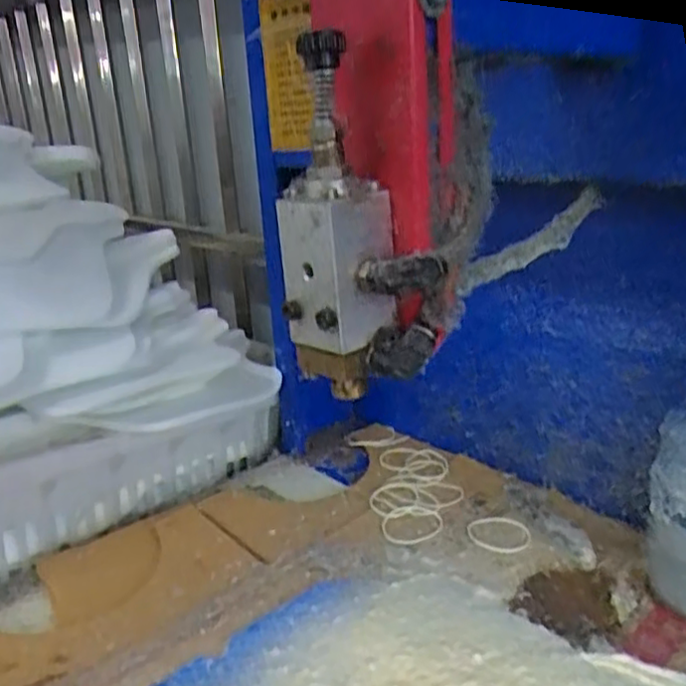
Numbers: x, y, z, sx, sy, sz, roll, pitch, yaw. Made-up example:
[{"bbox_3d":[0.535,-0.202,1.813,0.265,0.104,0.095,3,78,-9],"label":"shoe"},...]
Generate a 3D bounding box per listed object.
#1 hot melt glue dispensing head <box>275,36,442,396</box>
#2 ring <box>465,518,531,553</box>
[{"bbox_3d":[0.005,-0.048,0.274,0.047,0.134,0.059,-15,23,-30],"label":"hot melt glue dispensing head"},{"bbox_3d":[0.134,0.163,0.581,0.055,0.004,0.043,3,27,25],"label":"ring"}]

